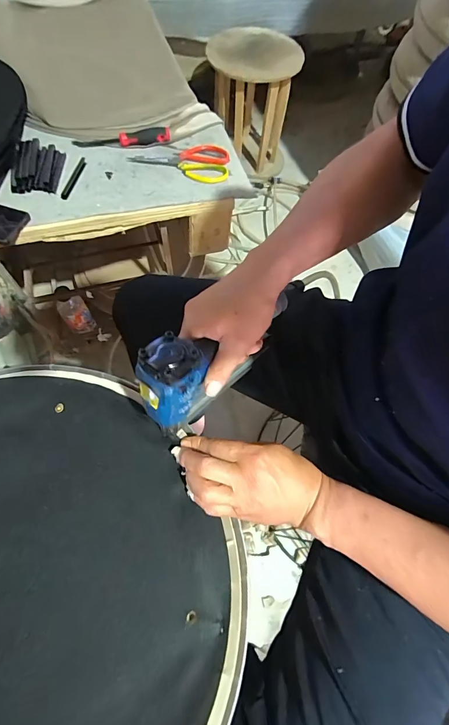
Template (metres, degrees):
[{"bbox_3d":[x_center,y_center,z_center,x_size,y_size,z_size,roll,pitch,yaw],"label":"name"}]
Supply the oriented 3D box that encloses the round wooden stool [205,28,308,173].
[{"bbox_3d":[0.088,-0.916,1.262,0.289,0.363,0.273,-1,65,-3],"label":"round wooden stool"}]

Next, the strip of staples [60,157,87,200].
[{"bbox_3d":[-0.289,-0.354,0.673,0.016,0.010,0.118,8,65,1],"label":"strip of staples"}]

